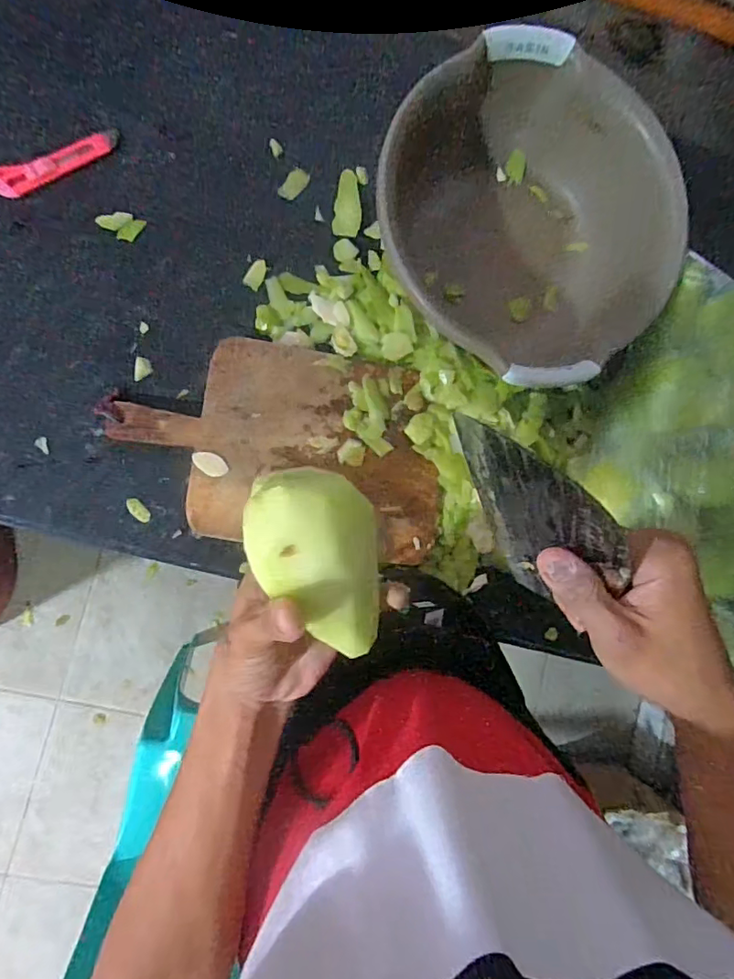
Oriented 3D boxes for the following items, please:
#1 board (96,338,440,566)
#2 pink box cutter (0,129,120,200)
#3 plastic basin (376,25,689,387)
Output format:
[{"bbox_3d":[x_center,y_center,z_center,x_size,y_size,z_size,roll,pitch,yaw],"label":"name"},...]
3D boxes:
[{"bbox_3d":[-0.098,-0.052,0.625,0.374,0.031,0.226,9,87,-9],"label":"board"},{"bbox_3d":[-0.349,-0.368,0.604,0.148,0.020,0.031,-29,93,-9],"label":"pink box cutter"},{"bbox_3d":[0.180,-0.308,0.642,0.341,0.143,0.348,0,88,-9],"label":"plastic basin"}]

